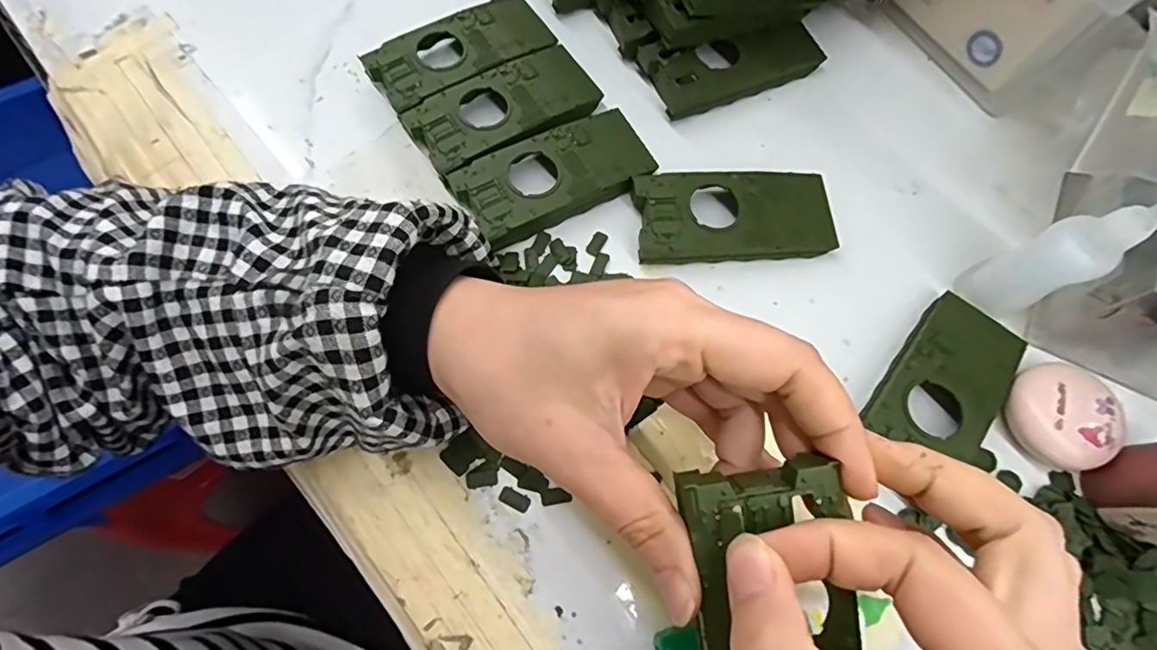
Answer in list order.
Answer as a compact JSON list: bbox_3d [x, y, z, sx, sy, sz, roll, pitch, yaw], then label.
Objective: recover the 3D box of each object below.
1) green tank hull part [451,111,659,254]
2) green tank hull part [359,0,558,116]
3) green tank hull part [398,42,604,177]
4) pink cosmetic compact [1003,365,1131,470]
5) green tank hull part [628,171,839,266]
[{"bbox_3d":[-0.011,-0.079,0.301,0.103,0.019,0.048,-29,74,-12],"label":"green tank hull part"},{"bbox_3d":[-0.067,-0.156,0.325,0.103,0.019,0.045,-32,75,-12],"label":"green tank hull part"},{"bbox_3d":[-0.040,-0.119,0.313,0.104,0.018,0.050,-33,75,-13],"label":"green tank hull part"},{"bbox_3d":[0.226,0.043,0.264,0.043,0.018,0.048,-13,71,-6],"label":"pink cosmetic compact"},{"bbox_3d":[0.082,-0.055,0.295,0.103,0.018,0.050,-4,71,-3],"label":"green tank hull part"}]

